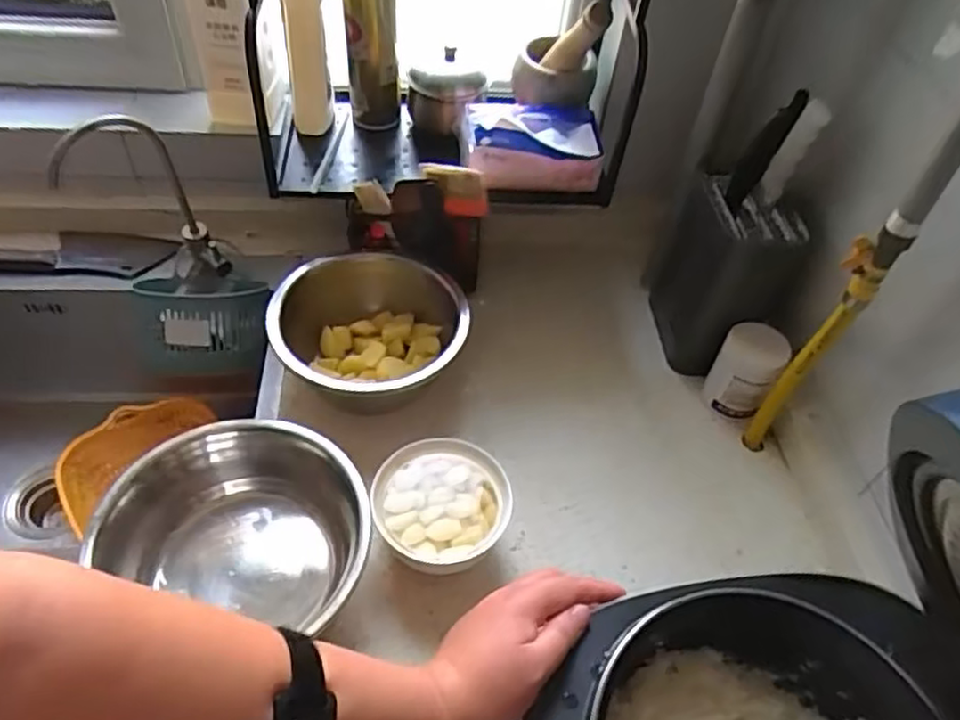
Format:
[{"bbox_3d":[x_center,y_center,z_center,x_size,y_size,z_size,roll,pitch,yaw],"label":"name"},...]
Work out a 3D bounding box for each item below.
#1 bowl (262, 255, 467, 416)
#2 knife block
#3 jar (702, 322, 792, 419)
[{"bbox_3d":[-0.122,-0.025,0.784,0.203,0.102,0.200,3,50,-3],"label":"bowl"},{"bbox_3d":[0.289,-0.121,0.767,0.100,0.310,0.114,-2,50,-8],"label":"knife block"},{"bbox_3d":[0.303,0.013,0.792,0.065,0.115,0.073,29,53,18],"label":"jar"}]

